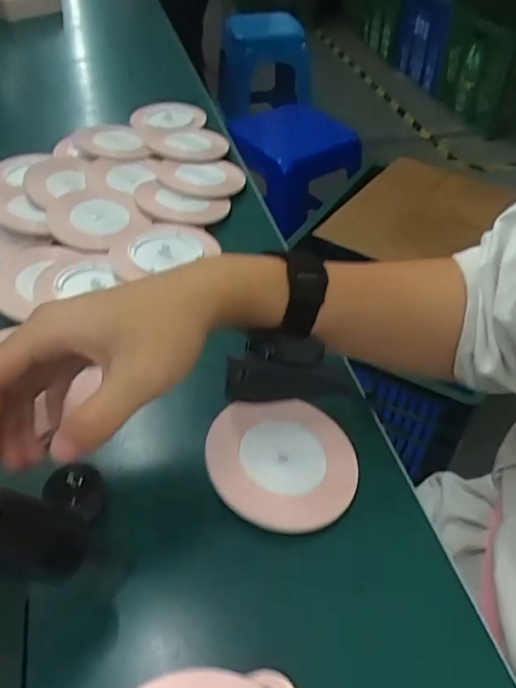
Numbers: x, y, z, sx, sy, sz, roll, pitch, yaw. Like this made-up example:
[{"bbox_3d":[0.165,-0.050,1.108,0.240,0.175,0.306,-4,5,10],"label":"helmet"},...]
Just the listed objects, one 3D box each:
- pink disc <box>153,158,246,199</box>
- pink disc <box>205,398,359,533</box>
[{"bbox_3d":[-0.065,-0.194,0.633,0.097,0.011,0.086,-12,47,-13],"label":"pink disc"},{"bbox_3d":[0.016,0.077,0.363,0.096,0.005,0.094,5,46,-5],"label":"pink disc"}]

